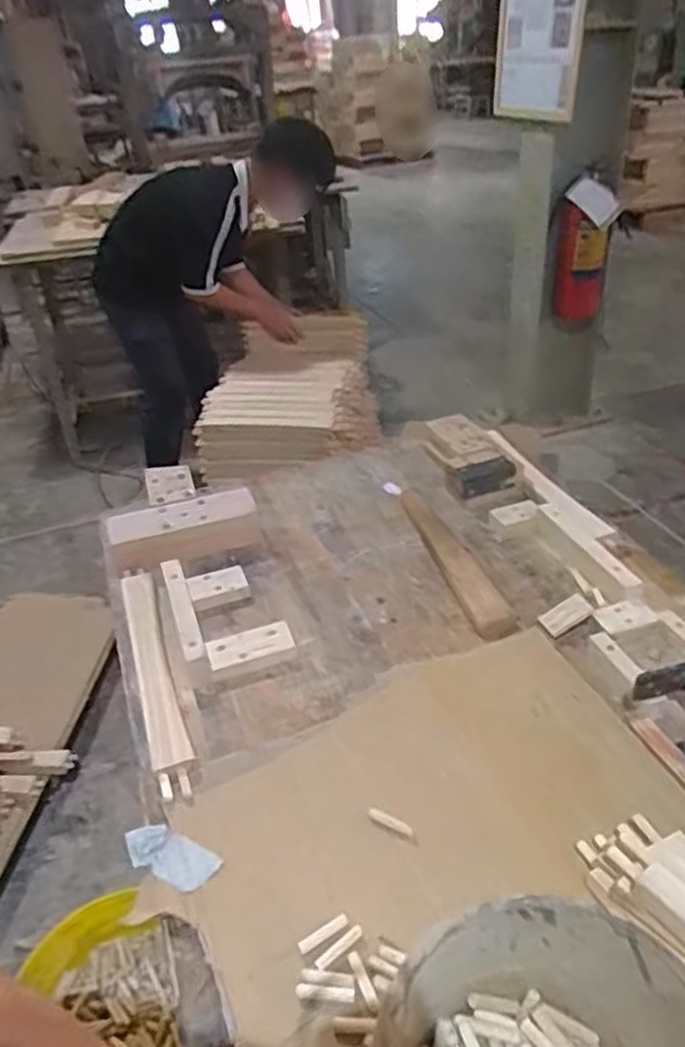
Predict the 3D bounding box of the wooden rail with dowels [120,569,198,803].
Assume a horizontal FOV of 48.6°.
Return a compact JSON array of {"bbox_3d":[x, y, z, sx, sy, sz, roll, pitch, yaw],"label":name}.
[{"bbox_3d":[-0.239,0.184,0.953,0.049,0.026,0.398,-13,36,-15],"label":"wooden rail with dowels"}]

